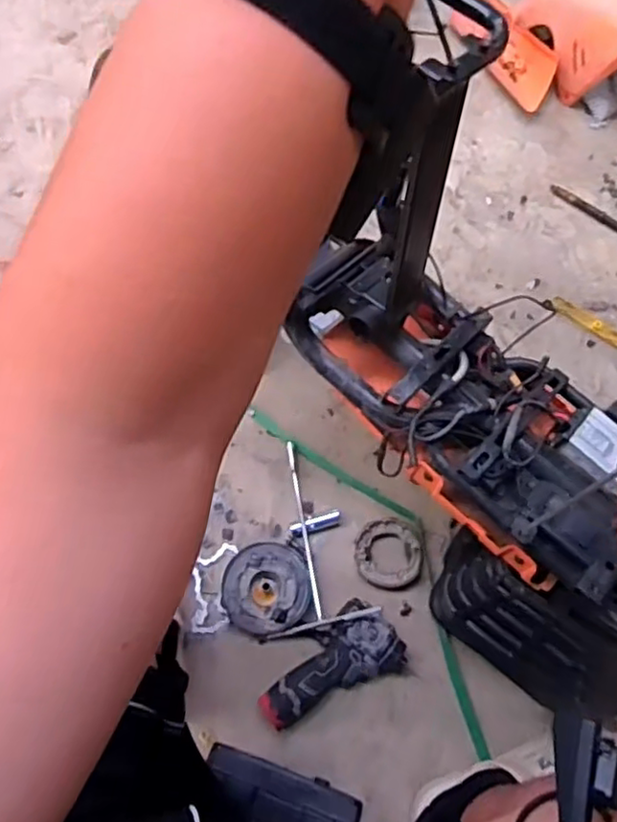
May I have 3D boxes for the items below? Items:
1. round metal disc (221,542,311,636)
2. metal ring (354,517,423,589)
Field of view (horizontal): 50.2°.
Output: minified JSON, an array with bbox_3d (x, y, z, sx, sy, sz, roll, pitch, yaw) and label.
[{"bbox_3d":[-0.062,0.262,0.973,0.123,0.034,0.127,1,65,-3],"label":"round metal disc"},{"bbox_3d":[0.123,0.214,1.000,0.100,0.015,0.101,1,65,-3],"label":"metal ring"}]

